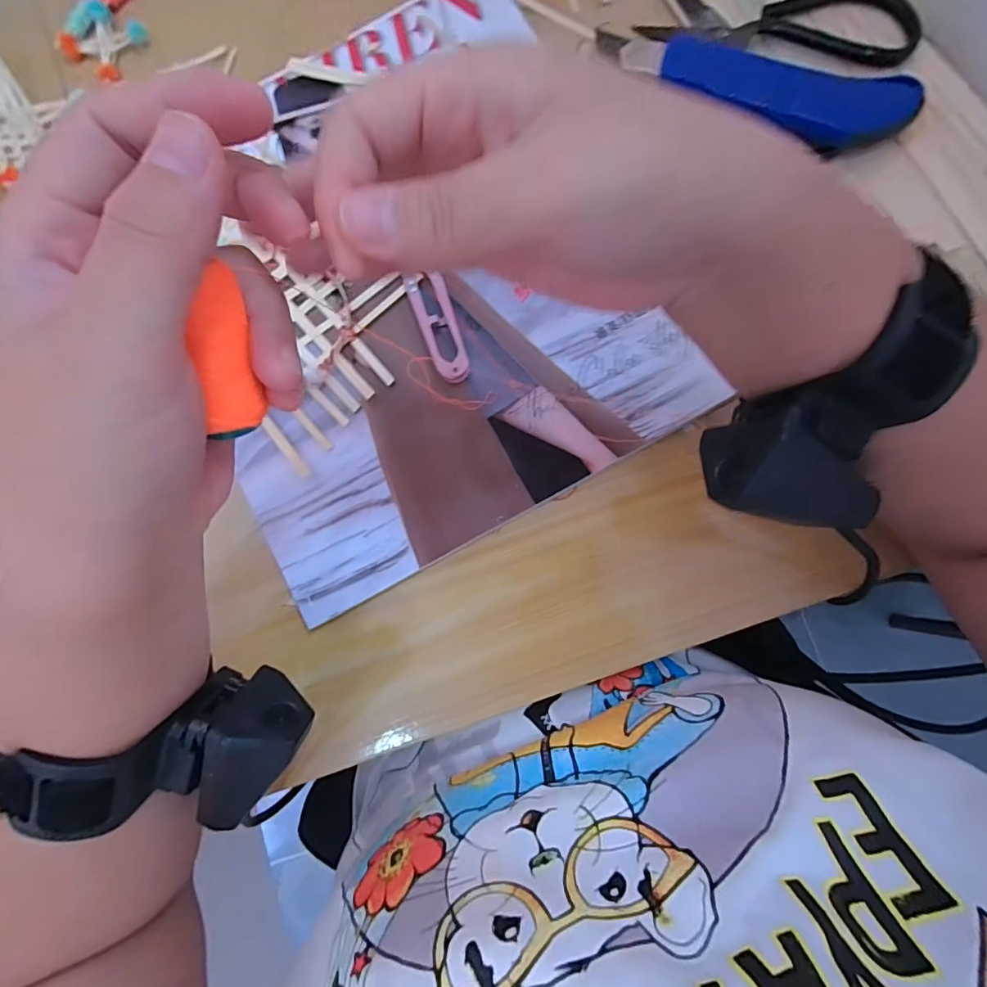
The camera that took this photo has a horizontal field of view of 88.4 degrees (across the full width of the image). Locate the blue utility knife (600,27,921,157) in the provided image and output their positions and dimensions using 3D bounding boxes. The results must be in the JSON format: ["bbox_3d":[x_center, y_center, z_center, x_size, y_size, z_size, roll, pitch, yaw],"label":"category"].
[{"bbox_3d":[0.144,-0.235,0.289,0.175,0.032,0.034,26,84,5],"label":"blue utility knife"}]

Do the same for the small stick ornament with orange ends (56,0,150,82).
[{"bbox_3d":[-0.257,-0.317,0.338,0.054,0.008,0.078,12,83,3],"label":"small stick ornament with orange ends"}]

